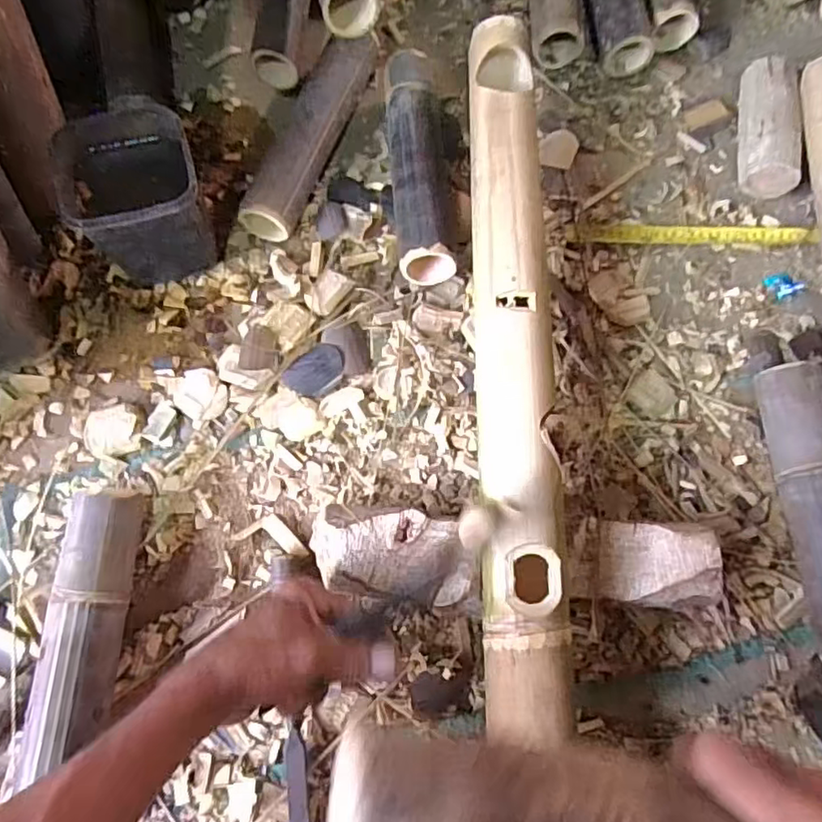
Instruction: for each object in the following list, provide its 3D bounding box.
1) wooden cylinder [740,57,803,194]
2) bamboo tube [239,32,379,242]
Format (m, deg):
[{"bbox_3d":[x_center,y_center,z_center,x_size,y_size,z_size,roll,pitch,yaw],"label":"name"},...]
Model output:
[{"bbox_3d":[0.397,-0.315,0.687,0.057,0.063,0.165,5,71,-1],"label":"wooden cylinder"},{"bbox_3d":[-0.107,-0.302,0.661,0.056,0.055,0.269,21,71,4],"label":"bamboo tube"}]

